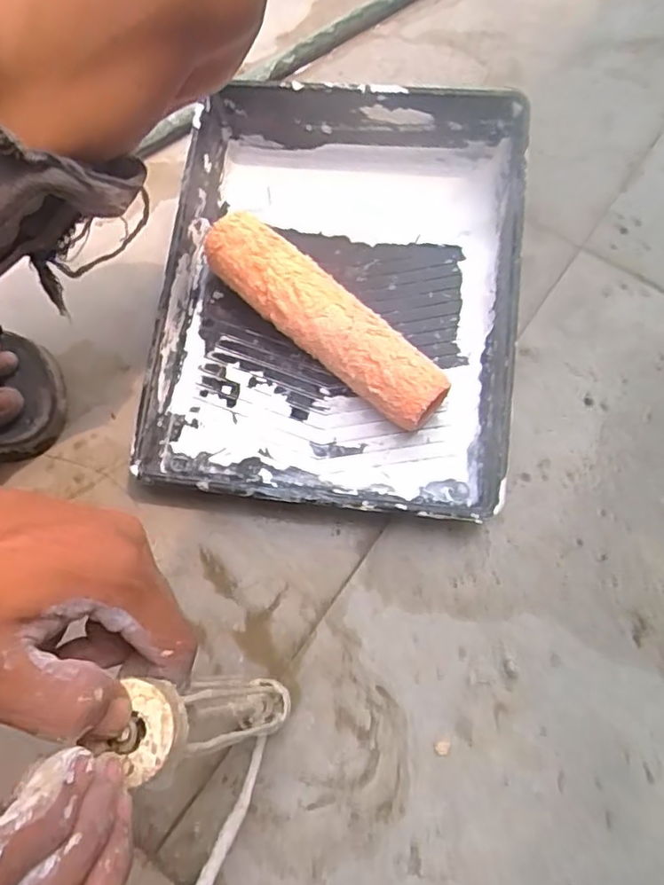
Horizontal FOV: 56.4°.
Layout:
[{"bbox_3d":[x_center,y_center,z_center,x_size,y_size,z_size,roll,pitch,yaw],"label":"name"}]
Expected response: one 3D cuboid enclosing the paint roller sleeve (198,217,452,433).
[{"bbox_3d":[-0.008,-0.095,0.497,0.230,0.059,0.055,42,79,17],"label":"paint roller sleeve"}]

